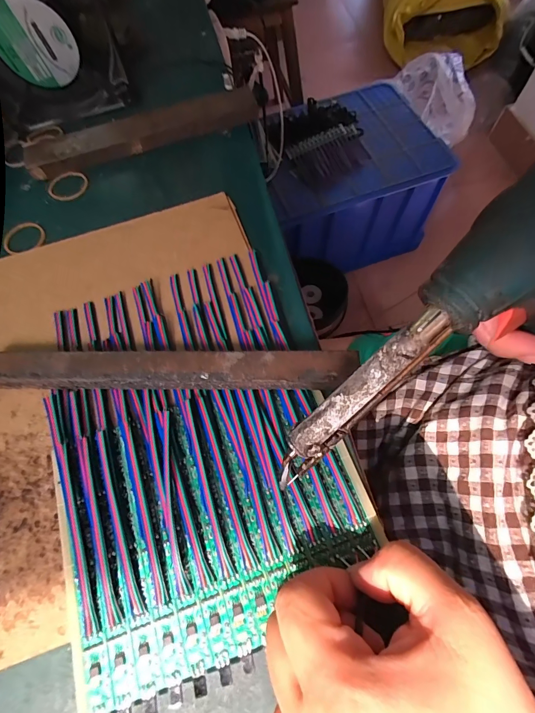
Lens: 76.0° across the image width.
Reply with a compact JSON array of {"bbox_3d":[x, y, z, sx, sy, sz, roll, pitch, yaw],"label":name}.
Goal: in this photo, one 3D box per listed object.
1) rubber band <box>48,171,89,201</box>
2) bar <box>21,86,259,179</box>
[{"bbox_3d":[-0.173,-0.149,0.298,0.034,0.004,0.027,-20,82,-12],"label":"rubber band"},{"bbox_3d":[-0.110,-0.200,0.303,0.201,0.022,0.028,-17,68,-5],"label":"bar"}]

